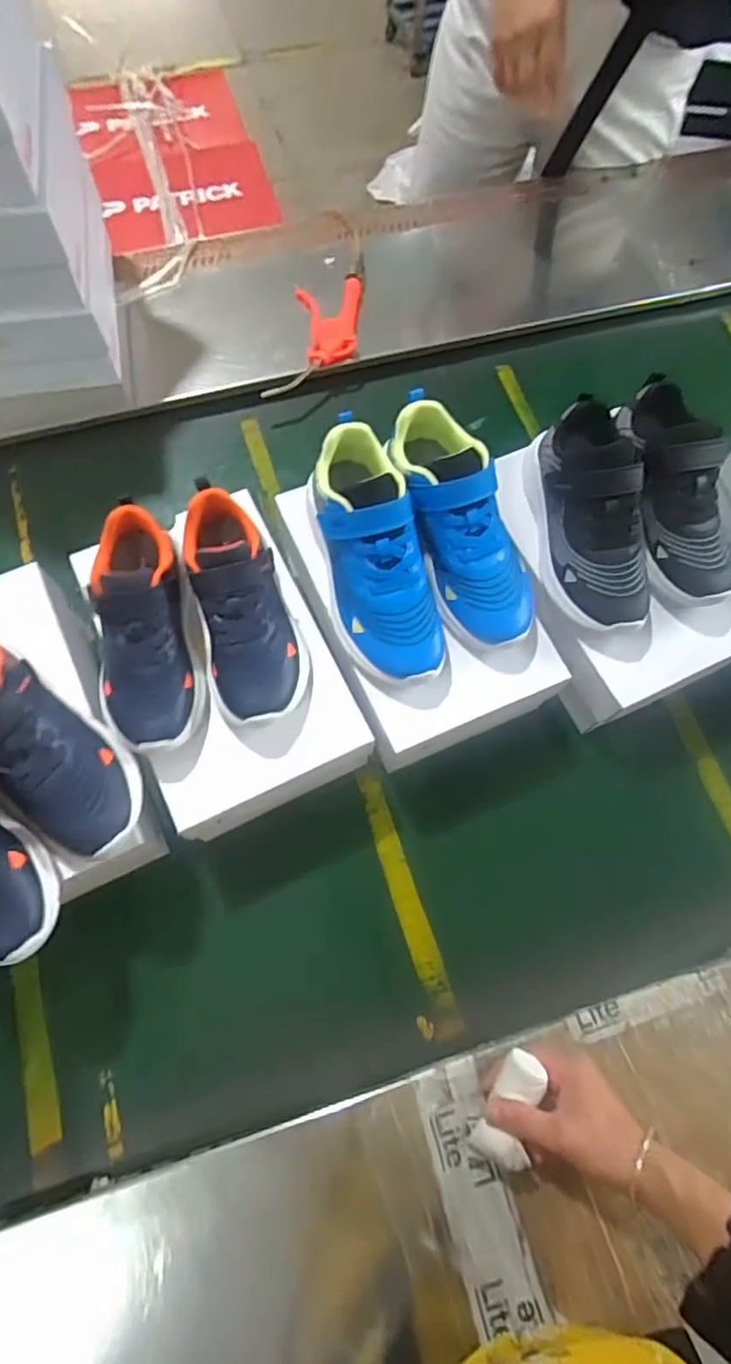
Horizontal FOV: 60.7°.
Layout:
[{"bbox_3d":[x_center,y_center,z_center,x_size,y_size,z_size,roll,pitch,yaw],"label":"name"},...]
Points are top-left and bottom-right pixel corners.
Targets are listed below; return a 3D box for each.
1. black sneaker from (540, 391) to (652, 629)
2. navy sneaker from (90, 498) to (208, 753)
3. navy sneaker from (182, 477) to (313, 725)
[{"bbox_3d":[0.217,-0.159,0.579,0.089,0.086,0.210,-4,73,-3],"label":"black sneaker"},{"bbox_3d":[-0.186,-0.043,0.516,0.076,0.073,0.191,-12,73,-6],"label":"navy sneaker"},{"bbox_3d":[-0.101,-0.067,0.525,0.079,0.077,0.193,-13,73,-6],"label":"navy sneaker"}]

